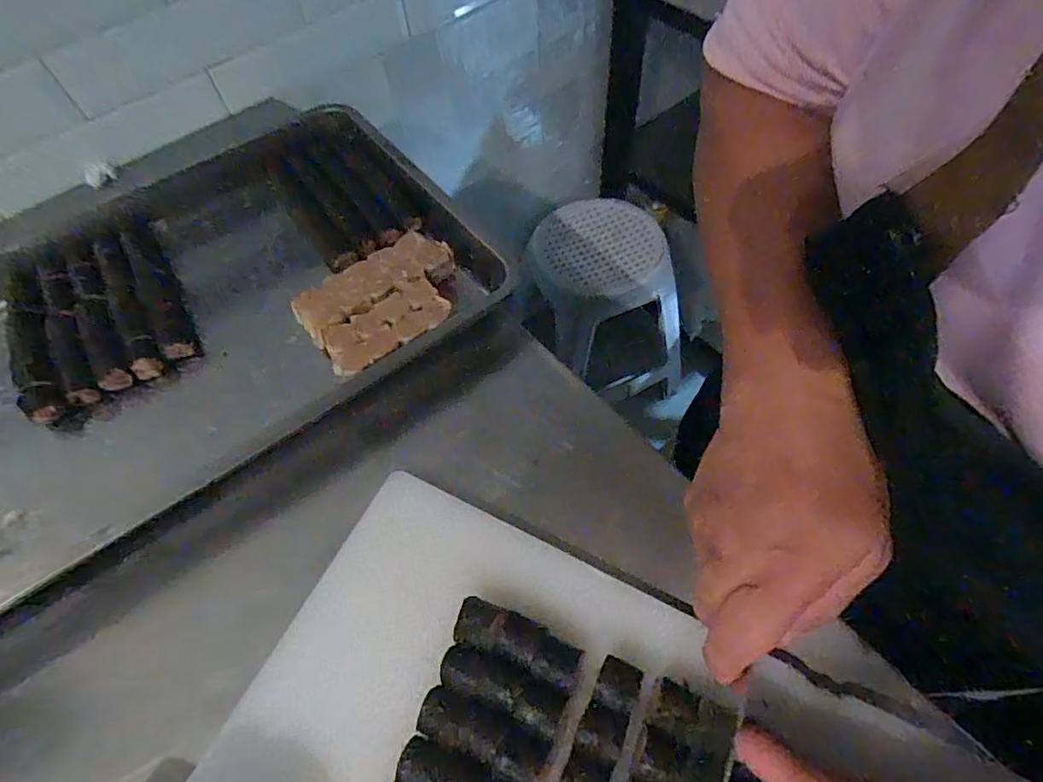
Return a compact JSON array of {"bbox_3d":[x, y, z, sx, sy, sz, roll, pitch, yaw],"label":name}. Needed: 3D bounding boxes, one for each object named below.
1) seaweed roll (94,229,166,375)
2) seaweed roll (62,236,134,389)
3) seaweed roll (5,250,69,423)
[{"bbox_3d":[-0.404,-0.093,0.558,0.032,0.034,0.206,-29,60,-12],"label":"seaweed roll"},{"bbox_3d":[-0.438,-0.087,0.558,0.036,0.027,0.229,-32,61,-14],"label":"seaweed roll"},{"bbox_3d":[-0.476,-0.057,0.534,0.040,0.032,0.210,-27,60,-11],"label":"seaweed roll"}]

